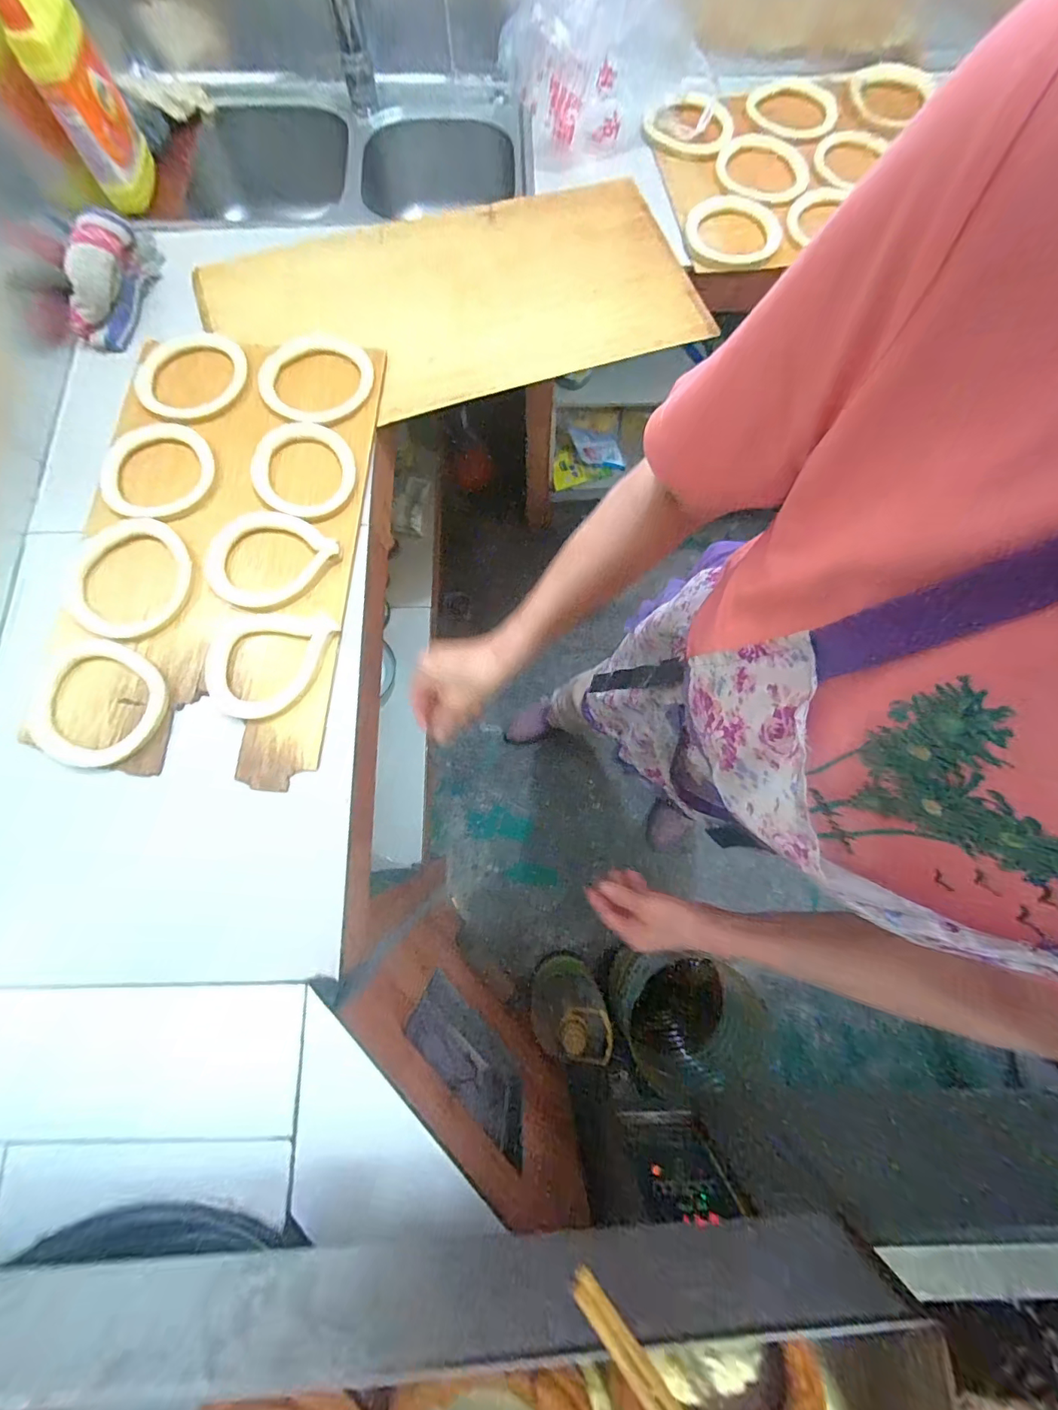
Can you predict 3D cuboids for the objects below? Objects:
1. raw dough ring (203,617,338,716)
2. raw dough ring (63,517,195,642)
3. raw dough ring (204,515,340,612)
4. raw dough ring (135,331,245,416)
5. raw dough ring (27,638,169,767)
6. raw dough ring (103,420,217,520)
[{"bbox_3d":[-0.348,-0.053,0.614,0.168,0.013,0.139,5,77,0],"label":"raw dough ring"},{"bbox_3d":[-0.553,-0.174,0.641,0.168,0.020,0.156,0,77,-1],"label":"raw dough ring"},{"bbox_3d":[-0.364,-0.201,0.645,0.152,0.016,0.151,0,77,-1],"label":"raw dough ring"},{"bbox_3d":[-0.528,-0.515,0.724,0.172,0.022,0.148,-27,78,-7],"label":"raw dough ring"},{"bbox_3d":[-0.569,-0.002,0.610,0.173,0.013,0.161,0,77,-1],"label":"raw dough ring"},{"bbox_3d":[-0.552,-0.351,0.689,0.138,0.014,0.159,24,77,5],"label":"raw dough ring"}]

